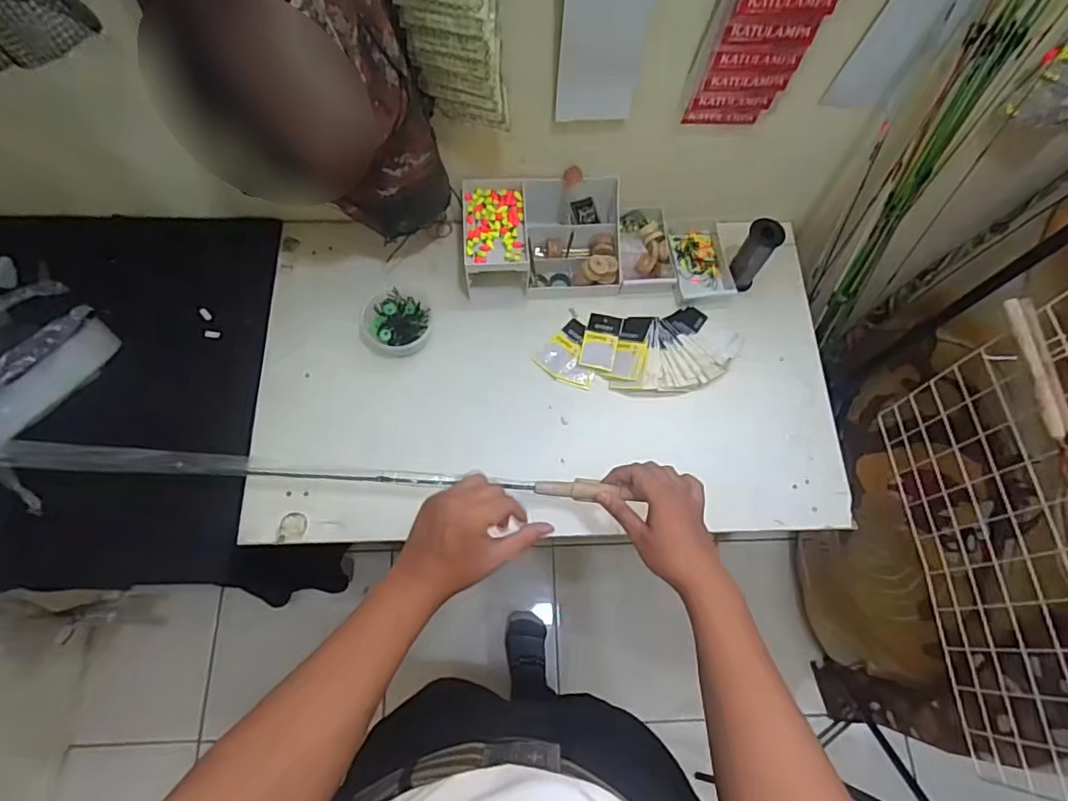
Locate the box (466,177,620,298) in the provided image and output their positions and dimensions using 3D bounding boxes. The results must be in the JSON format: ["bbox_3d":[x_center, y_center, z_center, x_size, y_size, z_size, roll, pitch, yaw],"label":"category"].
[{"bbox_3d":[0.014,-0.241,0.839,0.225,0.088,0.148,-2,70,-3],"label":"box"}]

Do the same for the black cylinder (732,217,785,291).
[{"bbox_3d":[0.319,-0.211,0.829,0.045,0.117,0.051,34,72,11],"label":"black cylinder"}]

